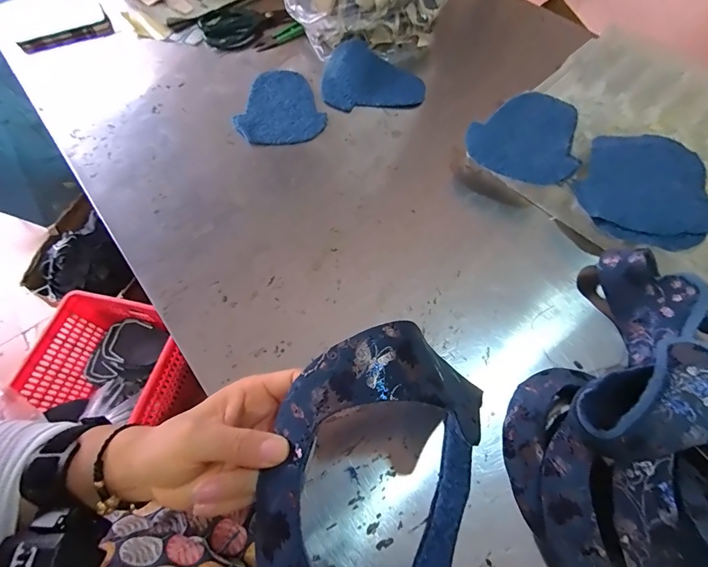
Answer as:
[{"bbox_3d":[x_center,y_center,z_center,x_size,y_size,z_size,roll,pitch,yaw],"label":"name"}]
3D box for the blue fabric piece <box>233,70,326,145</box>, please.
[{"bbox_3d":[-0.114,-0.257,0.525,0.120,0.007,0.154,-22,64,-9],"label":"blue fabric piece"}]

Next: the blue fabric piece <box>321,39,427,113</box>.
[{"bbox_3d":[0.029,-0.312,0.541,0.151,0.022,0.123,4,63,4],"label":"blue fabric piece"}]

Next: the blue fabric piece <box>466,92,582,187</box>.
[{"bbox_3d":[0.222,-0.178,0.439,0.157,0.012,0.122,-34,67,-16],"label":"blue fabric piece"}]

